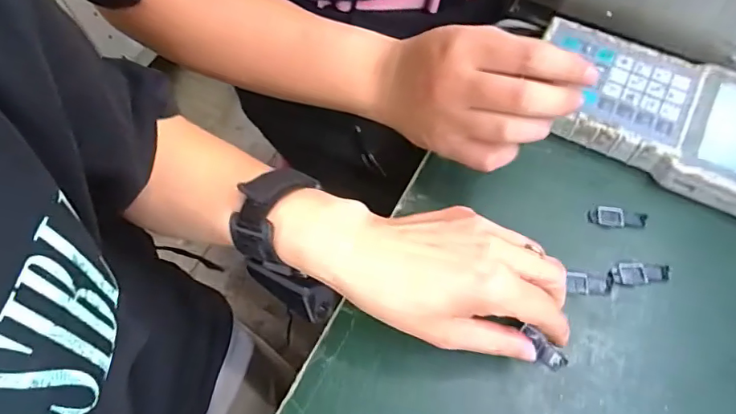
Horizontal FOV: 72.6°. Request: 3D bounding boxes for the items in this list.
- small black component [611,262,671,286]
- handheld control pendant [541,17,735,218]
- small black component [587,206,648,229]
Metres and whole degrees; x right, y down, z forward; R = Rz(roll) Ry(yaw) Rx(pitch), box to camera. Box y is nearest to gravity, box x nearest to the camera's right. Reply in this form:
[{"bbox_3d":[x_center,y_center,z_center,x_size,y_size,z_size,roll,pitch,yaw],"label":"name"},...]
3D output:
[{"bbox_3d":[0.191,0.046,0.351,0.040,0.004,0.016,-3,62,2],"label":"small black component"},{"bbox_3d":[0.235,-0.068,0.388,0.211,0.030,0.108,24,66,15],"label":"handheld control pendant"},{"bbox_3d":[0.182,0.008,0.365,0.041,0.004,0.016,5,63,6],"label":"small black component"}]

